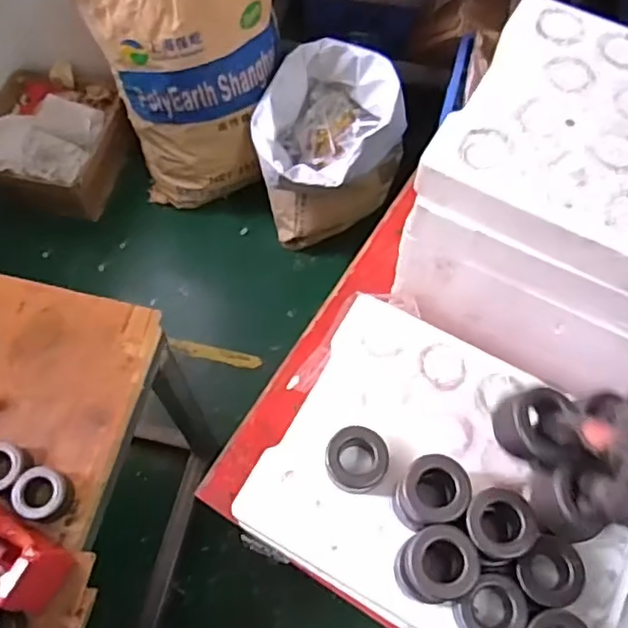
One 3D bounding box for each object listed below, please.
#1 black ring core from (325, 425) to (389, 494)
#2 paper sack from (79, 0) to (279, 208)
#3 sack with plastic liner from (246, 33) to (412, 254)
[{"bbox_3d":[0.042,0.145,0.641,0.061,0.038,0.060,0,65,-1],"label":"black ring core"},{"bbox_3d":[-0.286,-0.563,1.467,0.402,0.595,0.321,-8,65,-5],"label":"paper sack"},{"bbox_3d":[0.030,-0.394,1.552,0.315,0.351,0.328,1,65,-1],"label":"sack with plastic liner"}]

